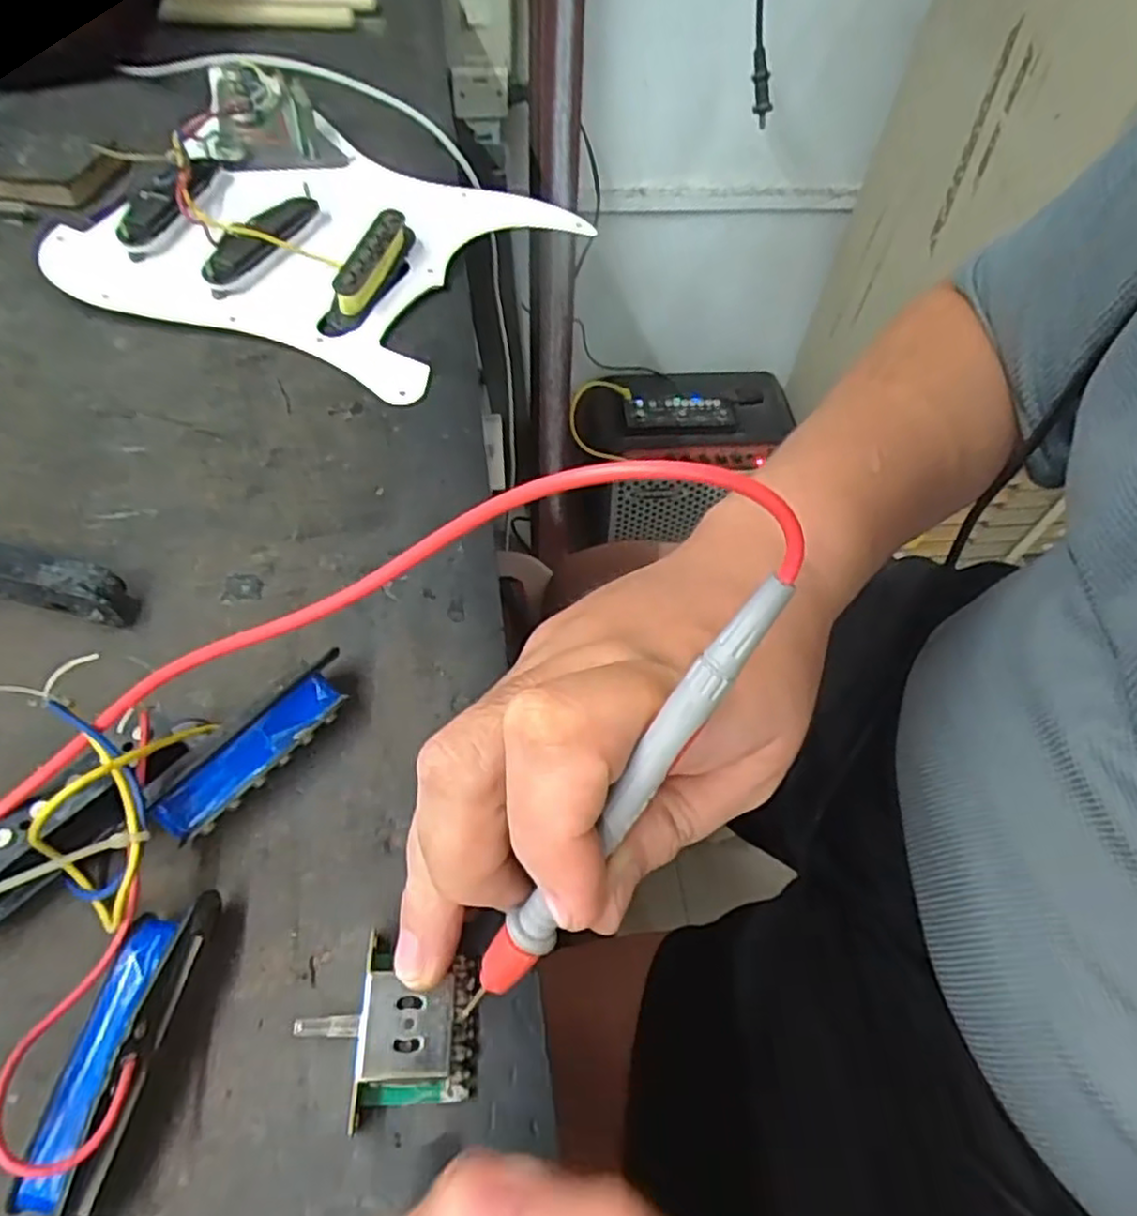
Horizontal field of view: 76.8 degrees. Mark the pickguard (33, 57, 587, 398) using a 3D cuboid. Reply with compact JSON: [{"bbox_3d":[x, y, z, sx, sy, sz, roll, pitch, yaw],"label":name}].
[{"bbox_3d":[-0.141,-0.208,0.379,0.239,0.035,0.201,25,59,12],"label":"pickguard"}]

